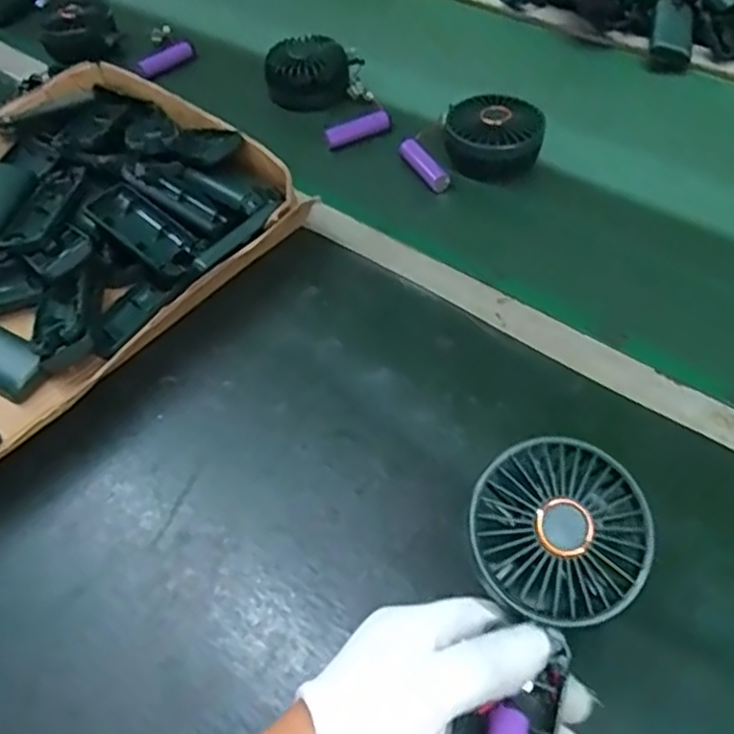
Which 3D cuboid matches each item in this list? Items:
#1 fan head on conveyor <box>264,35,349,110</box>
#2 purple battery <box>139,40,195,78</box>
[{"bbox_3d":[-0.064,-0.311,0.748,0.088,0.043,0.077,1,50,5],"label":"fan head on conveyor"},{"bbox_3d":[-0.230,-0.355,0.814,0.064,0.020,0.017,-30,54,-18],"label":"purple battery"}]

